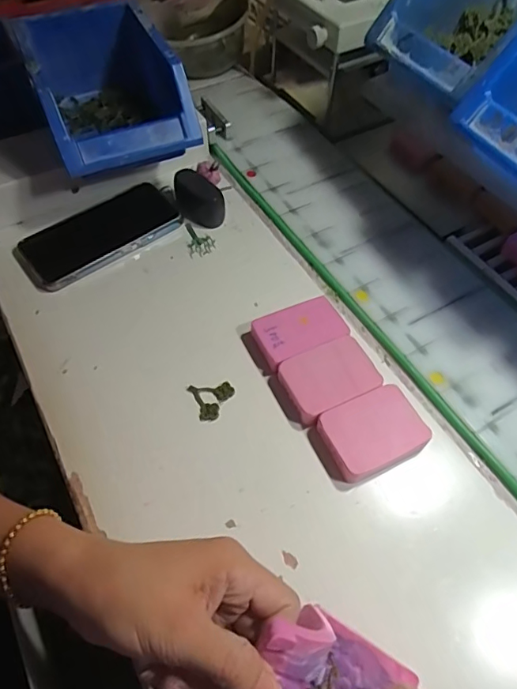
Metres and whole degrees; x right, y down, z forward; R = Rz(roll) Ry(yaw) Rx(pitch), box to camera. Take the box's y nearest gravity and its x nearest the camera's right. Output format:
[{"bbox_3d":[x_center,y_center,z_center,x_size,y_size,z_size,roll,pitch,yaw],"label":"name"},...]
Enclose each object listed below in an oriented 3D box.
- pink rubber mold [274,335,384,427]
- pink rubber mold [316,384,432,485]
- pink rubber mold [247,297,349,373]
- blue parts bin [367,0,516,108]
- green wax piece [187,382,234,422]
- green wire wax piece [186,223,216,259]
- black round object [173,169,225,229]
[{"bbox_3d":[0.054,0.027,0.370,0.069,0.017,0.051,-23,59,-15],"label":"pink rubber mold"},{"bbox_3d":[0.082,0.063,0.345,0.068,0.015,0.052,-21,59,-14],"label":"pink rubber mold"},{"bbox_3d":[0.033,-0.009,0.393,0.072,0.019,0.045,-24,59,-16],"label":"pink rubber mold"},{"bbox_3d":[0.195,-0.260,0.386,0.178,0.061,0.115,-26,60,-17],"label":"blue parts bin"},{"bbox_3d":[-0.034,0.041,0.369,0.032,0.005,0.033,-20,58,-14],"label":"green wax piece"},{"bbox_3d":[-0.058,-0.103,0.466,0.025,0.006,0.042,-14,57,-10],"label":"green wire wax piece"},{"bbox_3d":[-0.060,-0.143,0.473,0.030,0.040,0.058,-31,61,-20],"label":"black round object"}]

